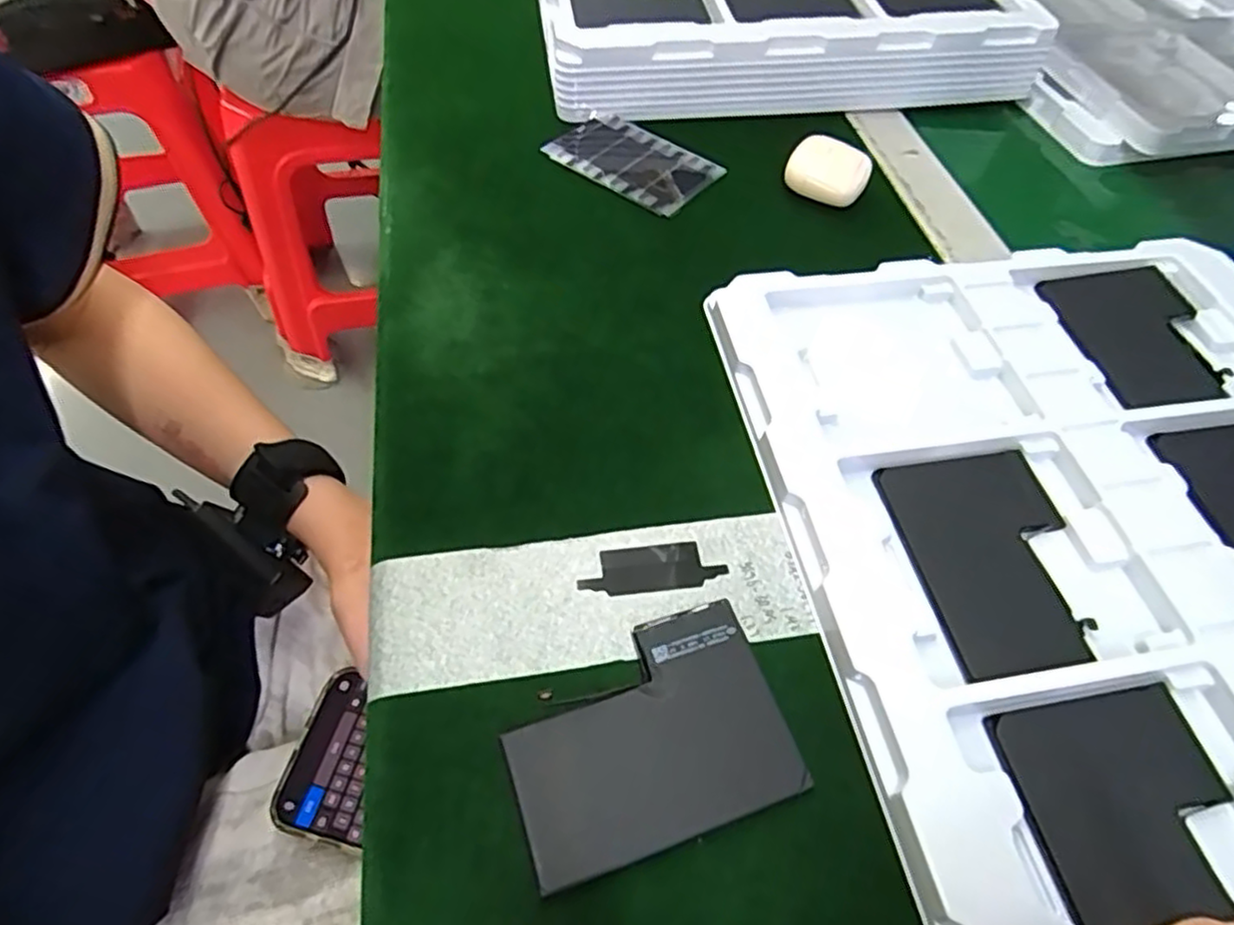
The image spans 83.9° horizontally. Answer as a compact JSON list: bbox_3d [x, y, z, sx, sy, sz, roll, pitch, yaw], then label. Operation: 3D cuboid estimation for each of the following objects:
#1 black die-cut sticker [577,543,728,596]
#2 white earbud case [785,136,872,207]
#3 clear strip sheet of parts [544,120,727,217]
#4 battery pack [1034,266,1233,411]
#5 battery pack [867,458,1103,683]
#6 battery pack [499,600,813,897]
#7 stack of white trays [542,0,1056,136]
[{"bbox_3d":[0.013,0.041,0.266,0.055,0.004,0.019,-6,56,-6],"label":"black die-cut sticker"},{"bbox_3d":[0.125,-0.172,0.410,0.045,0.022,0.035,24,58,14],"label":"white earbud case"},{"bbox_3d":[0.009,-0.186,0.422,0.093,0.008,0.063,35,61,20],"label":"clear strip sheet of parts"},{"bbox_3d":[0.260,-0.064,0.342,0.076,0.008,0.091,-9,56,-9],"label":"battery pack"},{"bbox_3d":[0.151,0.036,0.271,0.069,0.009,0.093,-8,56,-8],"label":"battery pack"},{"bbox_3d":[0.009,0.089,0.227,0.089,0.006,0.067,-16,57,-13],"label":"battery pack"},{"bbox_3d":[0.102,-0.354,0.518,0.334,0.052,0.277,-10,56,-9],"label":"stack of white trays"}]

